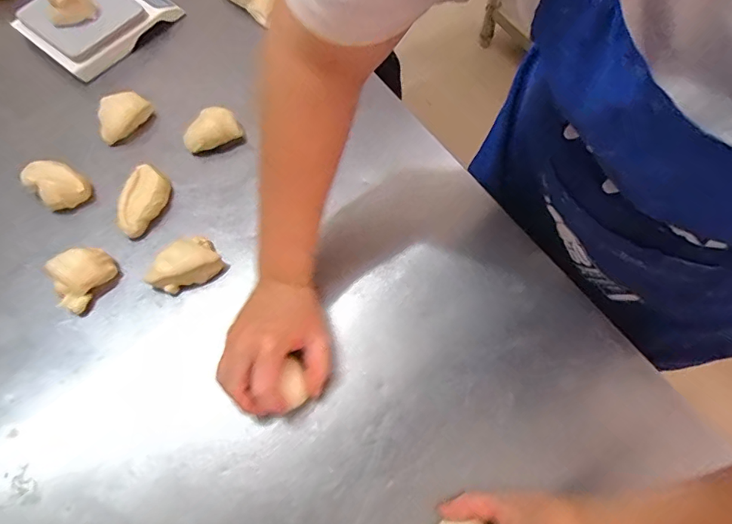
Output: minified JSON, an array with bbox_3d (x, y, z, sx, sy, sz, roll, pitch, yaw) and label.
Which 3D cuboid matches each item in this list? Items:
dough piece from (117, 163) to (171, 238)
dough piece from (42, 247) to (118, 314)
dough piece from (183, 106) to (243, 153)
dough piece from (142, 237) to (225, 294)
[{"bbox_3d":[-0.257,-0.071,0.546,0.041,0.033,0.083,13,67,7],"label":"dough piece"},{"bbox_3d":[-0.310,0.013,0.506,0.048,0.039,0.066,31,70,14],"label":"dough piece"},{"bbox_3d":[-0.192,-0.164,0.577,0.070,0.035,0.048,-24,68,-9],"label":"dough piece"},{"bbox_3d":[-0.199,0.002,0.505,0.075,0.032,0.054,-40,72,-15],"label":"dough piece"}]

